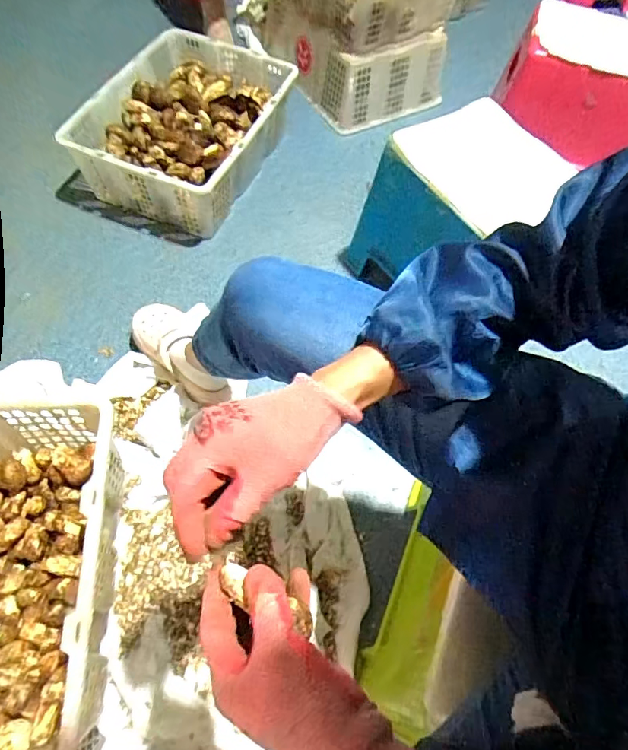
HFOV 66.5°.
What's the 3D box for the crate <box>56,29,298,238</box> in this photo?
[{"bbox_3d":[-0.268,-0.565,1.104,0.344,0.172,0.508,25,63,9],"label":"crate"}]

